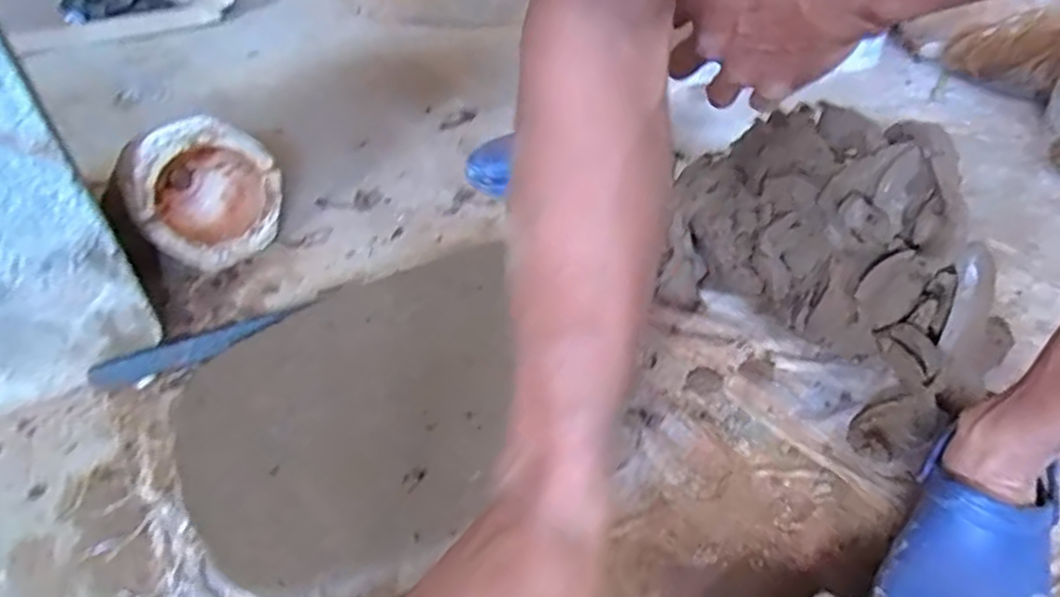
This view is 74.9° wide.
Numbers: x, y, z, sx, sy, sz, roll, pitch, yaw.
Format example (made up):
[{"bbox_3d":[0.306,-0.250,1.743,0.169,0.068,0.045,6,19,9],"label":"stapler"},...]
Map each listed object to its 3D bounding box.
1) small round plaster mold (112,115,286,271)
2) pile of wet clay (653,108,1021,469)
[{"bbox_3d":[-0.497,-0.171,1.024,0.194,0.208,0.194,-31,44,-31],"label":"small round plaster mold"},{"bbox_3d":[0.324,-0.046,0.759,0.220,0.220,0.363,-22,40,-23],"label":"pile of wet clay"}]

